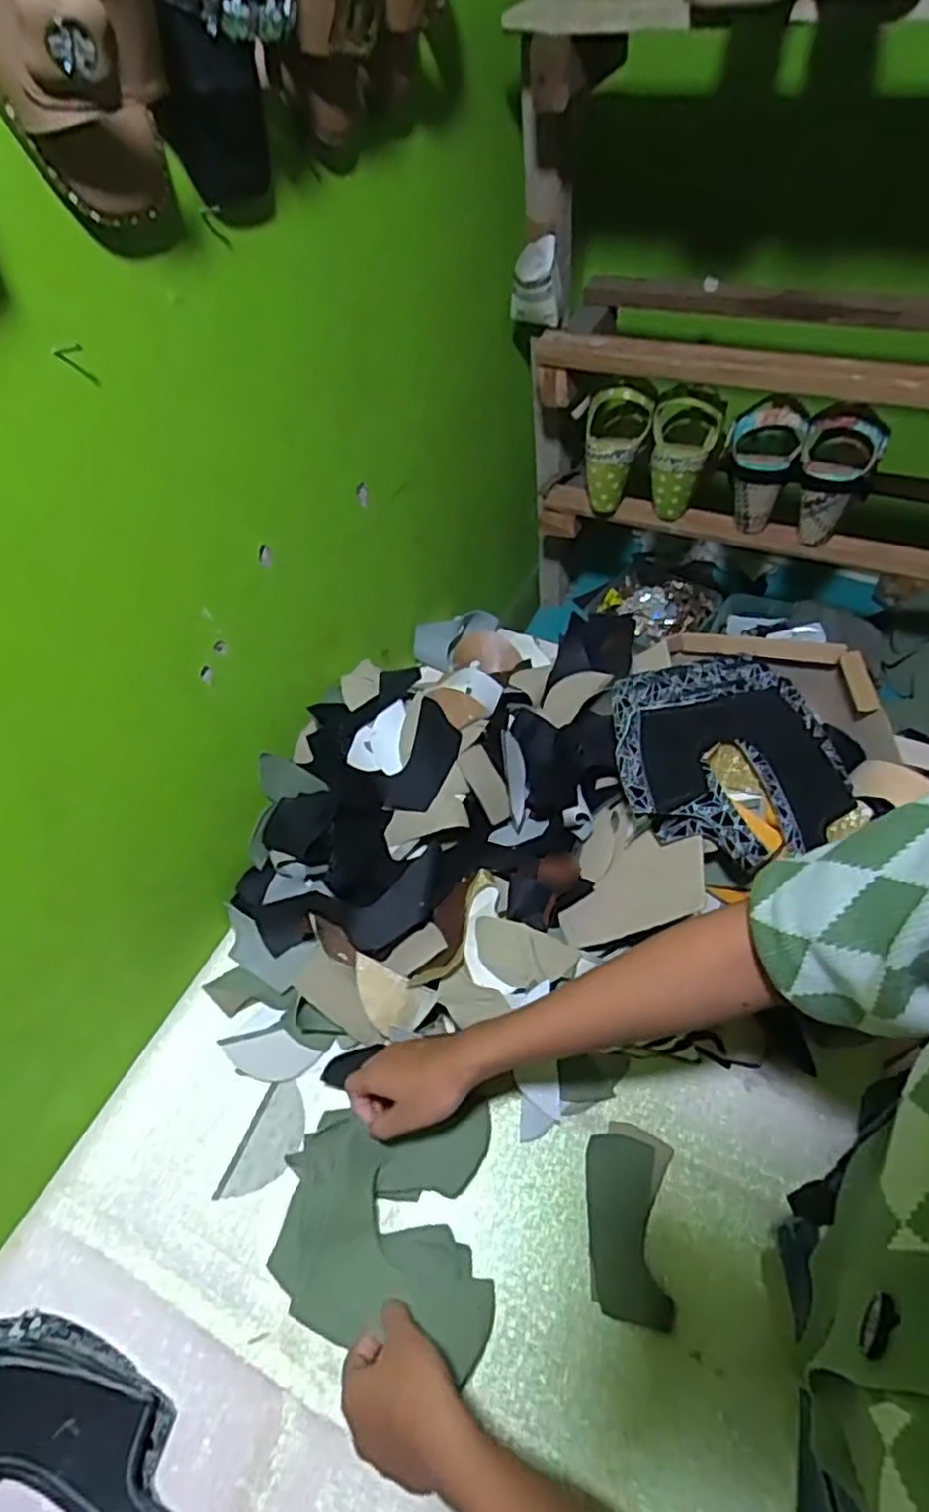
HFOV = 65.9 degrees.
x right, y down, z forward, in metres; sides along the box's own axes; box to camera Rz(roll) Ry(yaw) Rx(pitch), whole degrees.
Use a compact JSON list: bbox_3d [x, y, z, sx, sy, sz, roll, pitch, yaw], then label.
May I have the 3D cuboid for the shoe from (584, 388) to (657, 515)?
[{"bbox_3d":[0.186,-0.382,0.888,0.077,0.132,0.084,9,53,13],"label":"shoe"}]

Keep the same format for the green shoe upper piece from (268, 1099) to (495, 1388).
[{"bbox_3d":[-0.061,0.366,0.562,0.161,0.031,0.160,-3,52,3],"label":"green shoe upper piece"}]

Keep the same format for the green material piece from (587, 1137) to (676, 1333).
[{"bbox_3d":[0.125,0.364,0.556,0.056,0.004,0.121,2,51,1],"label":"green material piece"}]

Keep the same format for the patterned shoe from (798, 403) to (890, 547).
[{"bbox_3d":[0.411,-0.311,0.803,0.081,0.138,0.057,20,57,21],"label":"patterned shoe"}]

